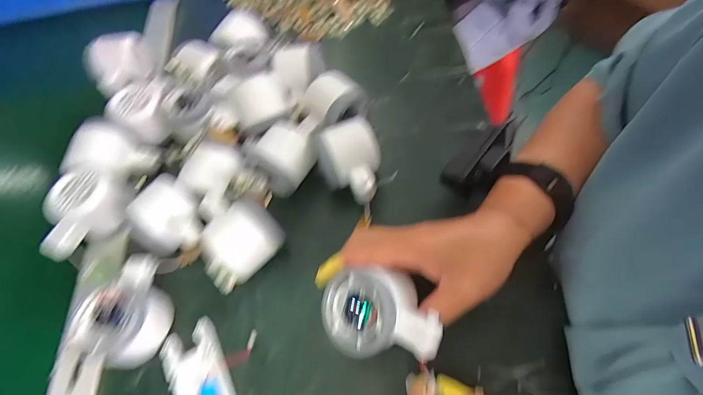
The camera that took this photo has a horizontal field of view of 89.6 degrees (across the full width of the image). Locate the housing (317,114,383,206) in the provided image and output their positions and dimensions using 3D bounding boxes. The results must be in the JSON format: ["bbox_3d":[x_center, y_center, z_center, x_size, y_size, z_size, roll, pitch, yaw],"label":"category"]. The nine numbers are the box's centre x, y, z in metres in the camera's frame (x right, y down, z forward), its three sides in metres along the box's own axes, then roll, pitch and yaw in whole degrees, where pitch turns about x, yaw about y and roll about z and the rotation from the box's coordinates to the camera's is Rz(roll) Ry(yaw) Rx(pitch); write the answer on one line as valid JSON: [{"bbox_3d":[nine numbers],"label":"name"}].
[{"bbox_3d":[-0.001,-0.031,0.352,0.057,0.048,0.080,-17,61,-3],"label":"housing"}]

